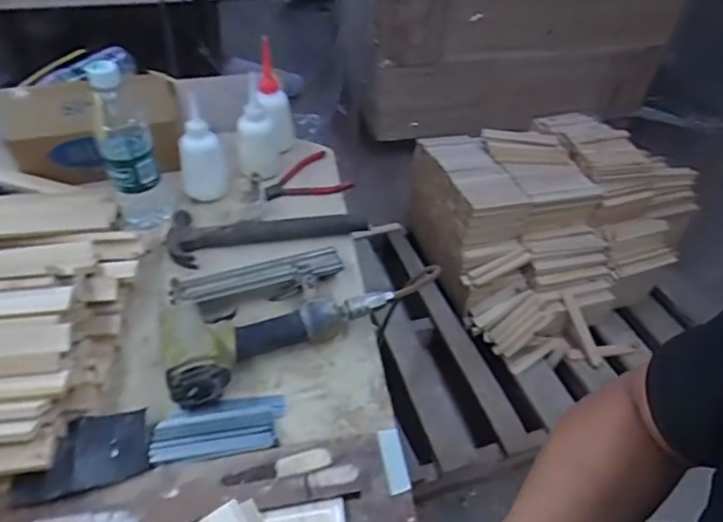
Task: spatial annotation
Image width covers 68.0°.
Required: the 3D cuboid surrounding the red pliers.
[{"bbox_3d":[-0.082,-0.138,0.852,0.132,0.012,0.109,-2,43,-4],"label":"red pliers"}]

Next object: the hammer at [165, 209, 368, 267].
[{"bbox_3d":[-0.132,-0.037,0.737,0.266,0.024,0.086,1,43,-1],"label":"hammer"}]

